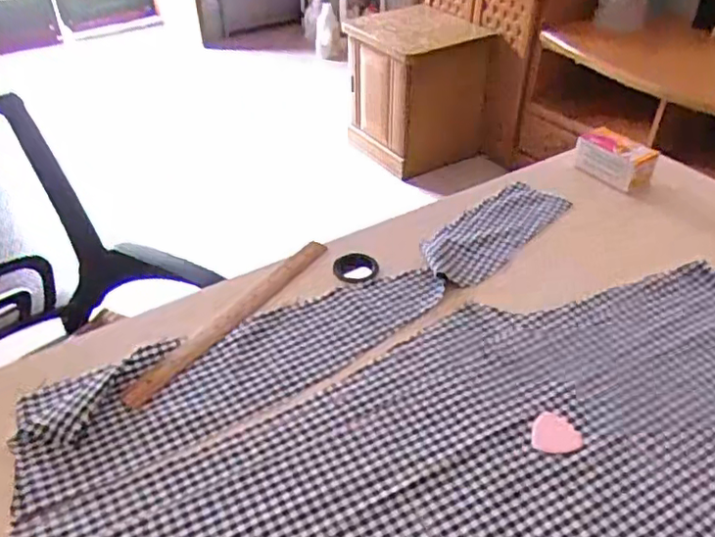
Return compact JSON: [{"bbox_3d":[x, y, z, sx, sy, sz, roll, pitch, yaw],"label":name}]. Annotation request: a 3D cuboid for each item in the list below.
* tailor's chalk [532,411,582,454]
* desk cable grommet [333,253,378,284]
[{"bbox_3d":[0.193,0.158,0.592,0.044,0.004,0.045,13,41,16],"label":"tailor's chalk"},{"bbox_3d":[-0.002,-0.002,0.787,0.055,0.008,0.055,0,40,0],"label":"desk cable grommet"}]

